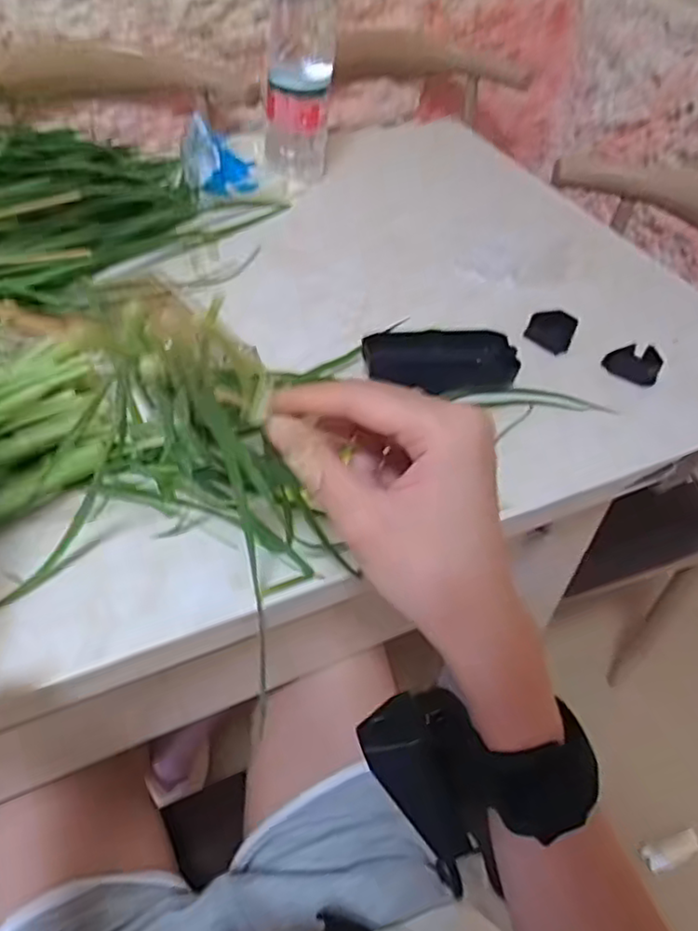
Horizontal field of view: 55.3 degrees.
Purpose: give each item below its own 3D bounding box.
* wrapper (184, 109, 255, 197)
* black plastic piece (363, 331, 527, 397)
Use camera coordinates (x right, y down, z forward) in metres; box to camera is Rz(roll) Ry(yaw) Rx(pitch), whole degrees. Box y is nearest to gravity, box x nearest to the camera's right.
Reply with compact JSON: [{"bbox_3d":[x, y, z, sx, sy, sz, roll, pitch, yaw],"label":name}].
[{"bbox_3d":[-0.135,-0.324,0.698,0.070,0.053,0.115,-3,48,-8],"label":"wrapper"},{"bbox_3d":[0.066,-0.075,0.496,0.110,0.035,0.044,3,48,-3],"label":"black plastic piece"}]

